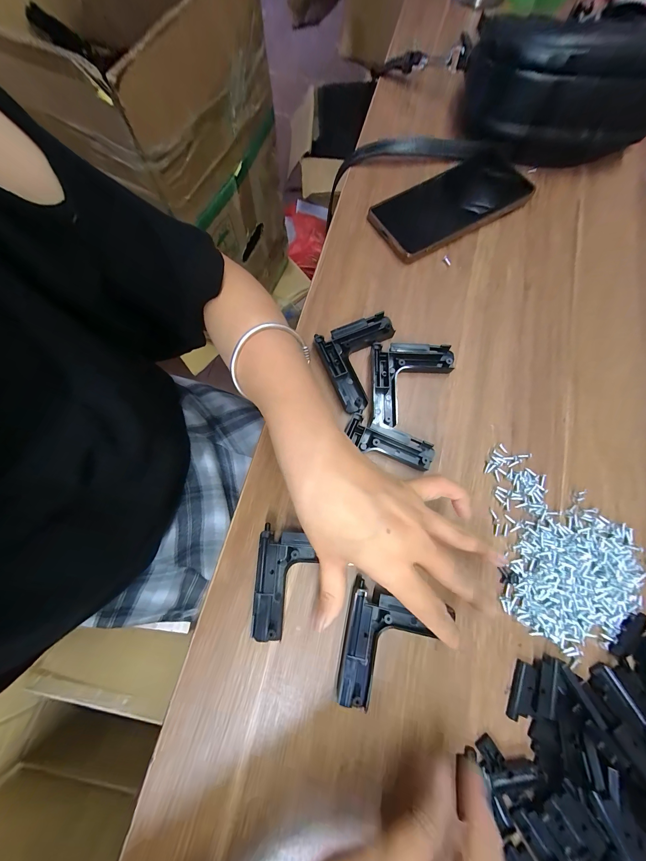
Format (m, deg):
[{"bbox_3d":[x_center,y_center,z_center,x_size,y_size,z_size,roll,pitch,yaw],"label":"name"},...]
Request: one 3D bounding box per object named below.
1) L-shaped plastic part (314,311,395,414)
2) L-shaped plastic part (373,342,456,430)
[{"bbox_3d":[0.038,-0.061,0.250,0.071,0.011,0.076,-19,76,-4],"label":"L-shaped plastic part"},{"bbox_3d":[0.079,-0.040,0.246,0.071,0.009,0.074,2,75,1],"label":"L-shaped plastic part"}]

